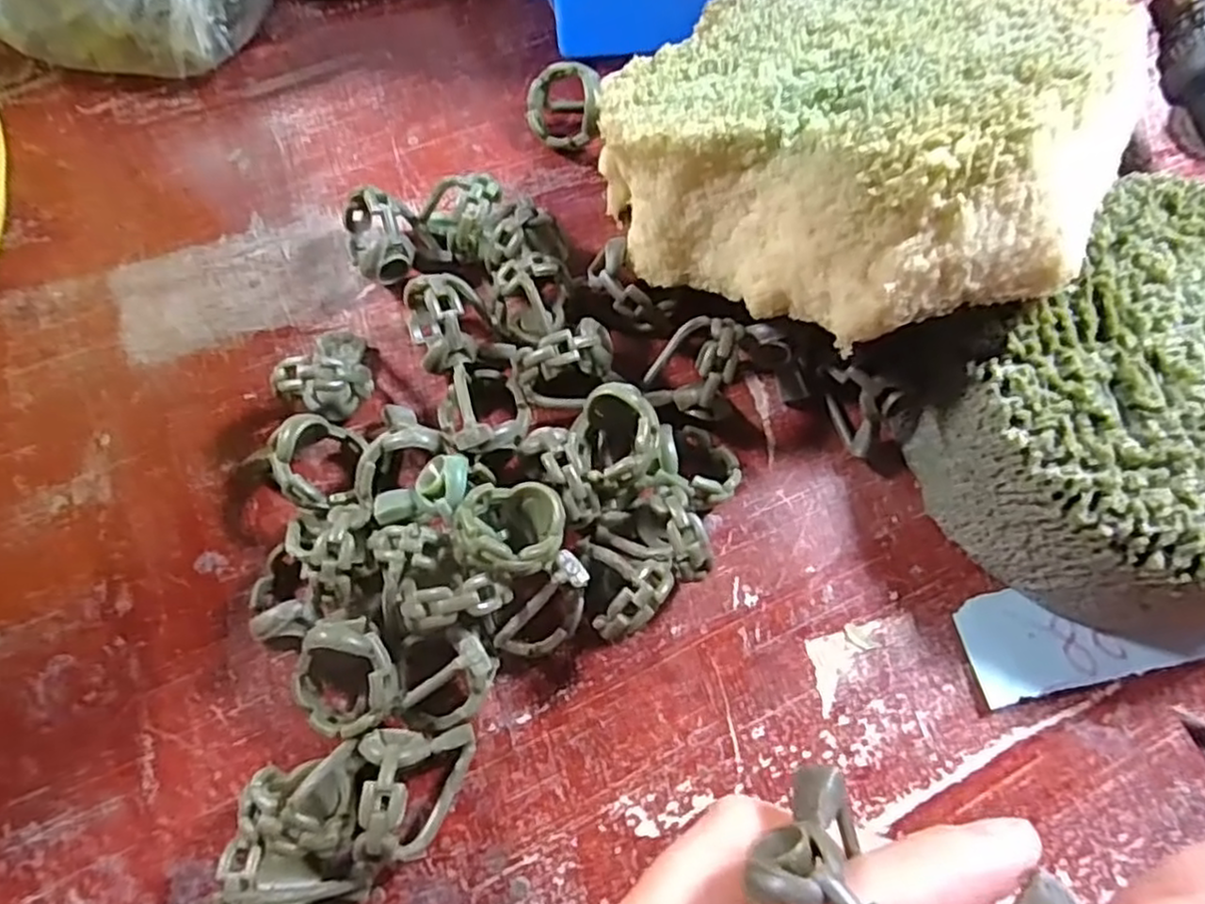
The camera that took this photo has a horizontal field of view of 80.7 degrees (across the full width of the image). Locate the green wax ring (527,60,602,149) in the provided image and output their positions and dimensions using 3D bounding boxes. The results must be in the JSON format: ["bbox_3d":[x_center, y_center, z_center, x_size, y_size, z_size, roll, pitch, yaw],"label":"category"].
[{"bbox_3d":[-0.012,-0.107,0.219,0.023,0.004,0.024,4,106,14],"label":"green wax ring"}]

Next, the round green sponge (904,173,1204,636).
[{"bbox_3d":[0.134,-0.008,0.176,0.096,0.046,0.092,0,73,0],"label":"round green sponge"}]

